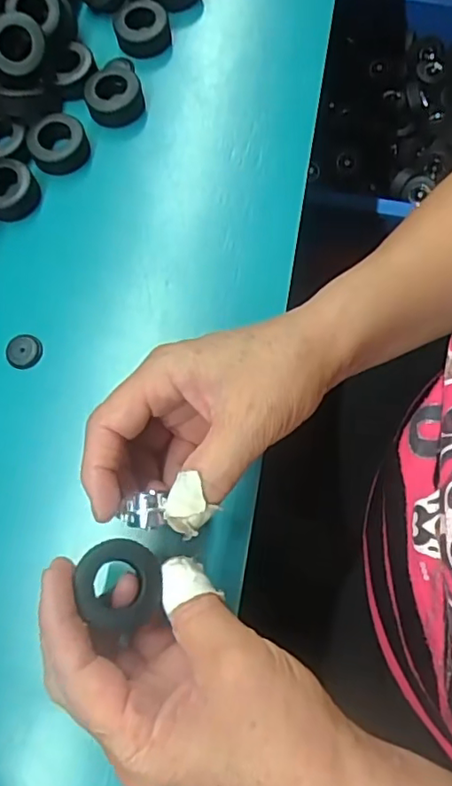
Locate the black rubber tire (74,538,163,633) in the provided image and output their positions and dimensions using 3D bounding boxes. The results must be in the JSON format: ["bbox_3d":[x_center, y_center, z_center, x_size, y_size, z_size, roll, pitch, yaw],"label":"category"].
[{"bbox_3d":[-0.046,0.081,0.244,0.032,0.010,0.034,-4,72,0],"label":"black rubber tire"}]

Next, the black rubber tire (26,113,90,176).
[{"bbox_3d":[-0.111,-0.165,0.375,0.038,0.022,0.031,-18,73,-4],"label":"black rubber tire"}]

